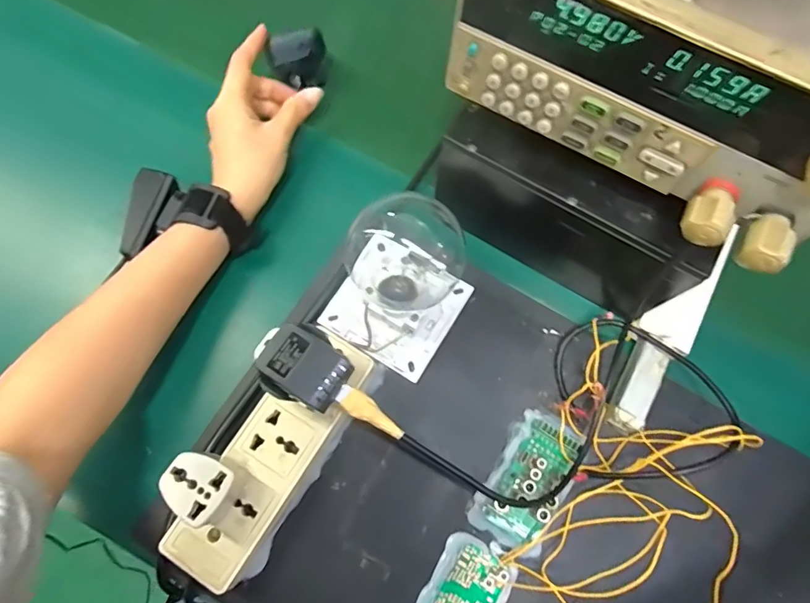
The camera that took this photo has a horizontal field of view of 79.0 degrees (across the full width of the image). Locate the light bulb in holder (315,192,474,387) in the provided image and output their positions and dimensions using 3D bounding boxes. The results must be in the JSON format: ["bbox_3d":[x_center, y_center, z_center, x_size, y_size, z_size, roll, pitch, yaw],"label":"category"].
[{"bbox_3d":[-0.003,-0.016,0.324,0.089,0.127,0.091,31,74,8],"label":"light bulb in holder"}]

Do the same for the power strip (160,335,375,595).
[{"bbox_3d":[-0.086,0.101,0.331,0.052,0.033,0.168,31,74,7],"label":"power strip"}]

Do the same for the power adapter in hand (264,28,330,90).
[{"bbox_3d":[-0.090,-0.206,0.418,0.048,0.033,0.029,-20,70,-8],"label":"power adapter in hand"}]

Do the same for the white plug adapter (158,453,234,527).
[{"bbox_3d":[-0.123,0.112,0.298,0.036,0.033,0.035,29,73,7],"label":"white plug adapter"}]

